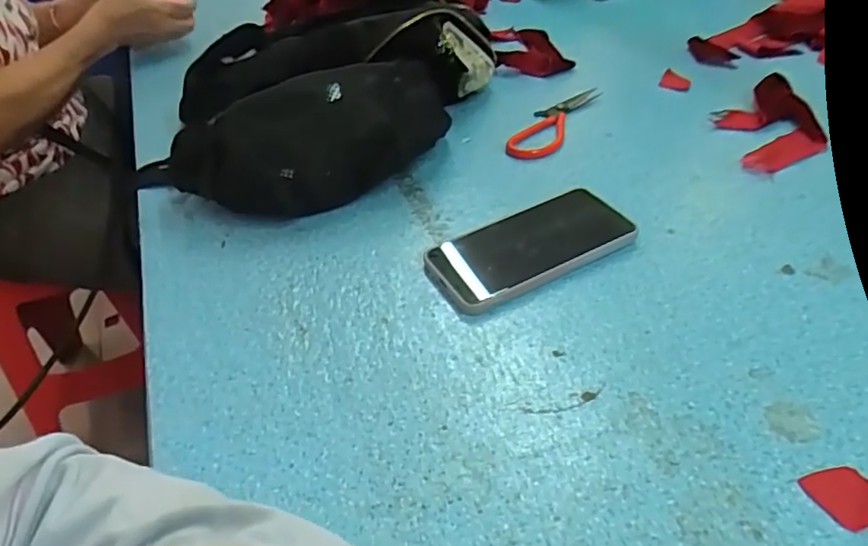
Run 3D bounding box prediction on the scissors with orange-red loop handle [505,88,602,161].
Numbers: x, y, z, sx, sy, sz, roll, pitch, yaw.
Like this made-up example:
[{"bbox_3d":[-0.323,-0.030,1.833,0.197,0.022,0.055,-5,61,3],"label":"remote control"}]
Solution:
[{"bbox_3d":[0.131,-0.165,0.642,0.049,0.004,0.166,22,50,27],"label":"scissors with orange-red loop handle"}]

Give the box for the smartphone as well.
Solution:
[{"bbox_3d":[0.076,-0.023,0.486,0.161,0.015,0.085,-23,45,-18],"label":"smartphone"}]

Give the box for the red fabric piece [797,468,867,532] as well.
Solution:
[{"bbox_3d":[0.224,0.118,0.320,0.033,0.007,0.033,-18,44,-13],"label":"red fabric piece"}]

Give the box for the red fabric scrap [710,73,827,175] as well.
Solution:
[{"bbox_3d":[0.338,-0.154,0.602,0.090,0.022,0.144,-4,43,2],"label":"red fabric scrap"}]

